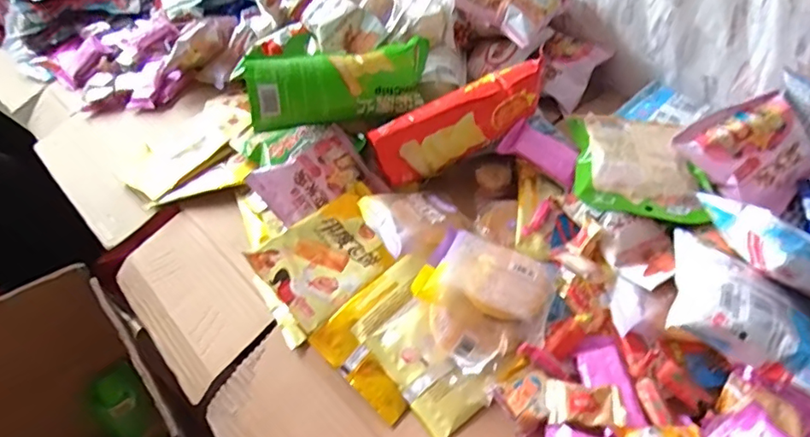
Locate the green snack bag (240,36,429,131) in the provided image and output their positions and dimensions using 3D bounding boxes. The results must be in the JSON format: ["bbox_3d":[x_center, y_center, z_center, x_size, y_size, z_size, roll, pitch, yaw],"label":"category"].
[{"bbox_3d":[-0.069,-0.157,0.611,0.208,0.074,0.071,-15,44,-9],"label":"green snack bag"}]

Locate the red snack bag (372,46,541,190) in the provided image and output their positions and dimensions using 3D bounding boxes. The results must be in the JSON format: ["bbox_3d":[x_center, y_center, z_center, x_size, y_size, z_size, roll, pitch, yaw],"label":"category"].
[{"bbox_3d":[0.061,-0.103,0.592,0.193,0.062,0.046,-29,46,-3],"label":"red snack bag"}]

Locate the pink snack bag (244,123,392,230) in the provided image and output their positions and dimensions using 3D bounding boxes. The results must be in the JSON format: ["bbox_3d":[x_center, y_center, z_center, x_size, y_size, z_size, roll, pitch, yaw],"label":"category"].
[{"bbox_3d":[-0.093,-0.040,0.599,0.121,0.033,0.093,-35,71,-24],"label":"pink snack bag"}]

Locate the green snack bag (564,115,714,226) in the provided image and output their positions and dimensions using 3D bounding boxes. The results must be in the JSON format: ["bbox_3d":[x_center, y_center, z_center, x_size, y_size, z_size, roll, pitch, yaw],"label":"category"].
[{"bbox_3d":[0.233,-0.053,0.554,0.121,0.045,0.154,3,44,10],"label":"green snack bag"}]

